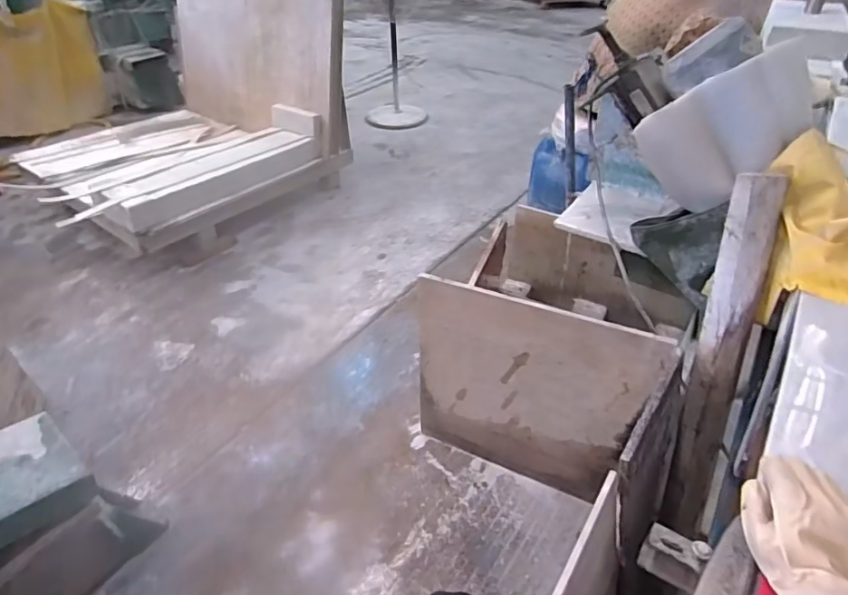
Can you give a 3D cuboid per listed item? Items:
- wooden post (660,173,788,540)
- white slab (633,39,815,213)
[{"bbox_3d":[0.572,0.144,0.987,0.098,0.746,0.052,1,19,-1],"label":"wooden post"},{"bbox_3d":[0.558,-0.300,0.914,0.296,0.206,0.045,-30,9,19],"label":"white slab"}]

